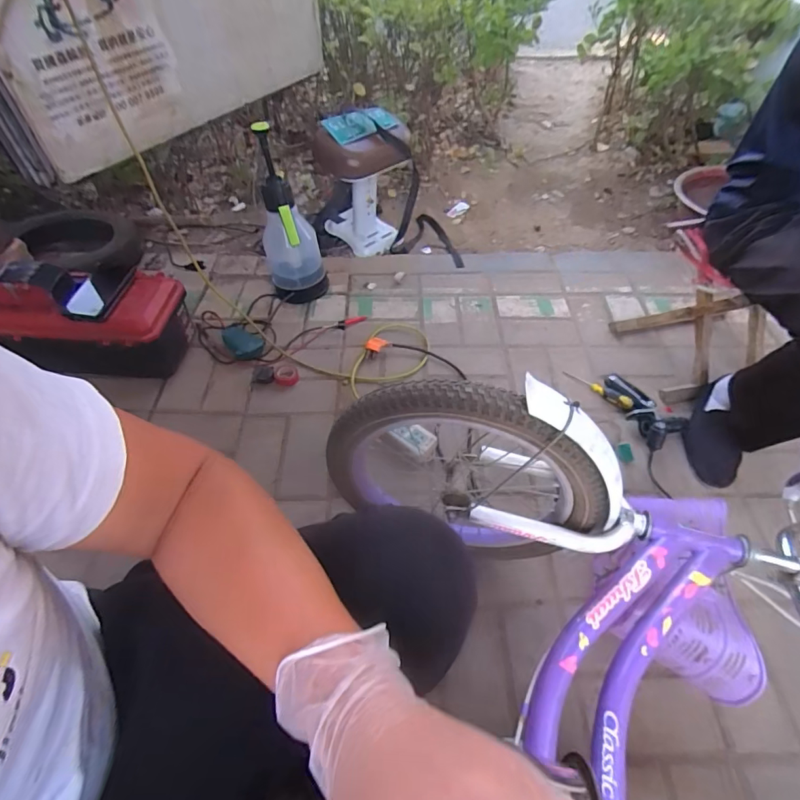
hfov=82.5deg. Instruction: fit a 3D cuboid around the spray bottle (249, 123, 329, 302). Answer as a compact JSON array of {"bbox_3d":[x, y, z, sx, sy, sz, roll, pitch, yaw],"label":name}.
[{"bbox_3d":[-0.277,-0.411,1.098,0.183,0.372,0.127,28,58,21],"label":"spray bottle"}]

